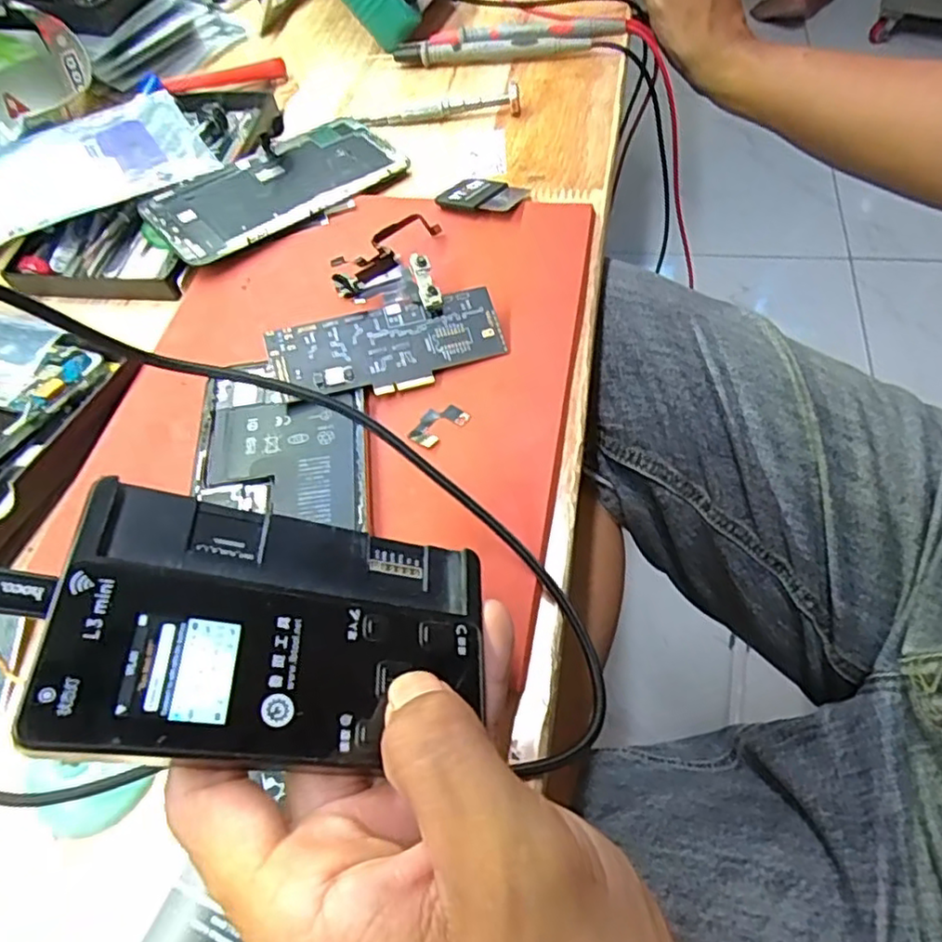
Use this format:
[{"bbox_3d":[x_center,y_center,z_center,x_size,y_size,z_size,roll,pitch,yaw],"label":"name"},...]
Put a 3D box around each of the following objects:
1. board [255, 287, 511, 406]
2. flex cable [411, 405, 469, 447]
[{"bbox_3d":[-0.035,-0.053,0.282,0.097,0.004,0.040,-16,76,-9],"label":"board"},{"bbox_3d":[-0.014,-0.019,0.269,0.026,0.004,0.016,-37,61,-17],"label":"flex cable"}]

